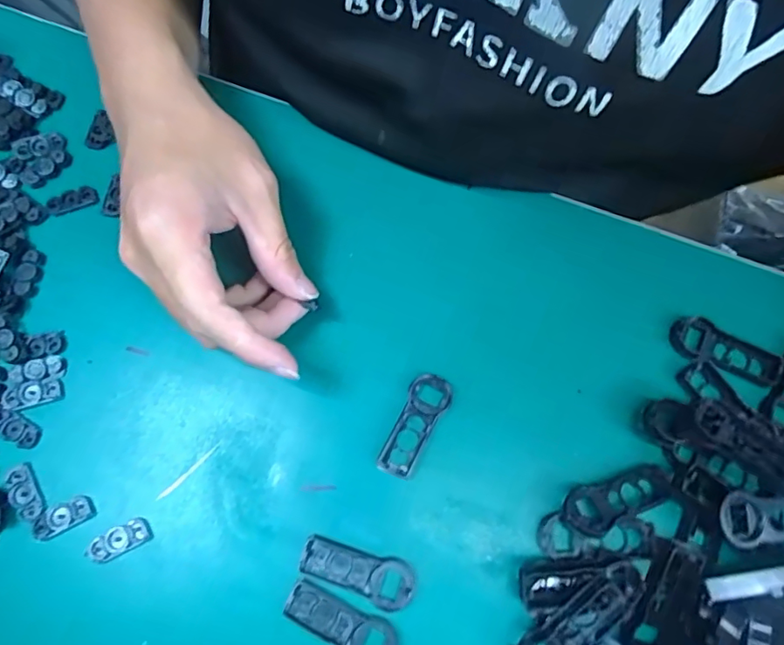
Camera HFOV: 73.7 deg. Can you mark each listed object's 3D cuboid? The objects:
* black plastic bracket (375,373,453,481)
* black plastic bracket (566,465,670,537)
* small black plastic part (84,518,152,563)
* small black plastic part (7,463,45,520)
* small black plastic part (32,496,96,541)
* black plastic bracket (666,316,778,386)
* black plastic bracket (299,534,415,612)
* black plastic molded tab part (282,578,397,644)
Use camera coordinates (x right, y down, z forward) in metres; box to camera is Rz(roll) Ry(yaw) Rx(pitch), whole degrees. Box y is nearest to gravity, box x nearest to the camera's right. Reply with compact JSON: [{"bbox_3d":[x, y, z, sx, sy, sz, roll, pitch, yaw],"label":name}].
[{"bbox_3d":[0.012,0.054,0.273,0.024,0.010,0.054,21,81,17],"label":"black plastic bracket"},{"bbox_3d":[0.111,0.085,0.256,0.053,0.010,0.021,-25,73,-8],"label":"black plastic bracket"},{"bbox_3d":[-0.133,0.105,0.253,0.029,0.004,0.013,-28,73,-9],"label":"small black plastic part"},{"bbox_3d":[-0.183,0.084,0.259,0.014,0.004,0.027,-26,73,-8],"label":"small black plastic part"},{"bbox_3d":[-0.162,0.096,0.256,0.029,0.004,0.013,-23,72,-7],"label":"small black plastic part"},{"bbox_3d":[0.178,0.015,0.279,0.057,0.008,0.023,20,72,7],"label":"black plastic bracket"},{"bbox_3d":[-0.017,0.120,0.251,0.055,0.006,0.021,13,72,5],"label":"black plastic bracket"},{"bbox_3d":[-0.024,0.140,0.242,0.054,0.004,0.021,25,73,9],"label":"black plastic molded tab part"}]

